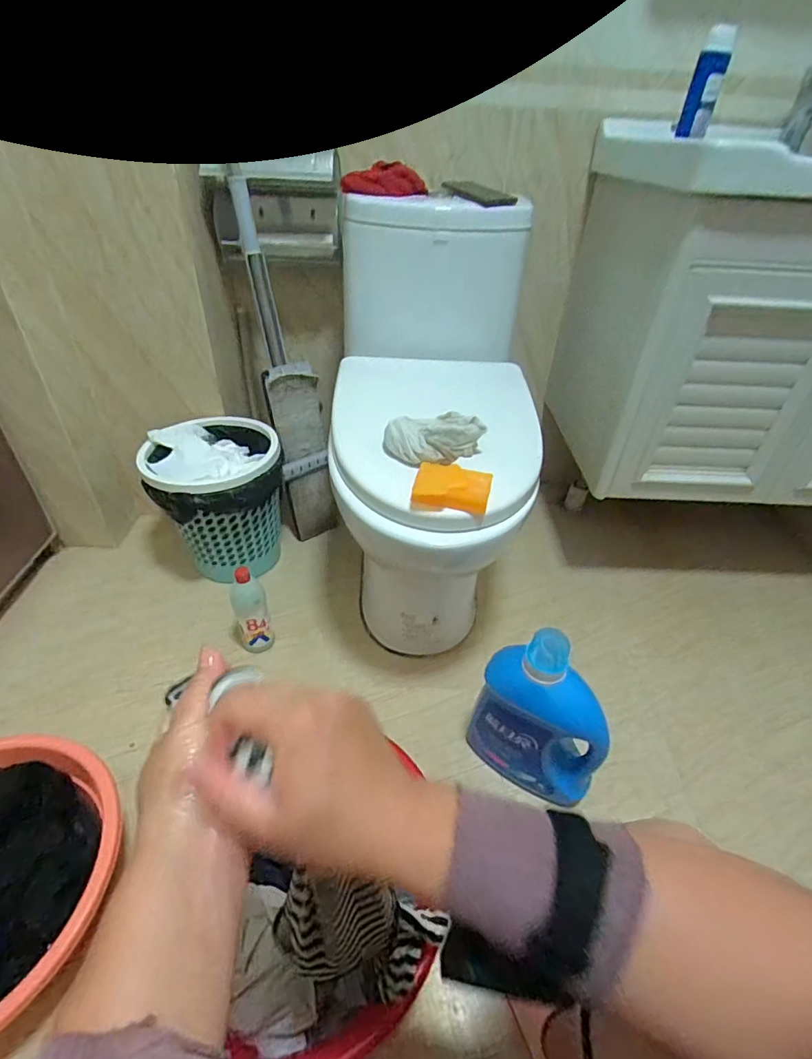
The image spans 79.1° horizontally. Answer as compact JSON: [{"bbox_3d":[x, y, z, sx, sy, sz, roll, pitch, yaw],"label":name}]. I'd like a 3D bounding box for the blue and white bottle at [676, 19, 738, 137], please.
[{"bbox_3d":[0.460,-0.677,0.756,0.045,0.129,0.056,19,42,19],"label":"blue and white bottle"}]

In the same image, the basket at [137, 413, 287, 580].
[{"bbox_3d":[-0.394,-0.049,1.074,0.259,0.297,0.245,-9,41,-13],"label":"basket"}]

